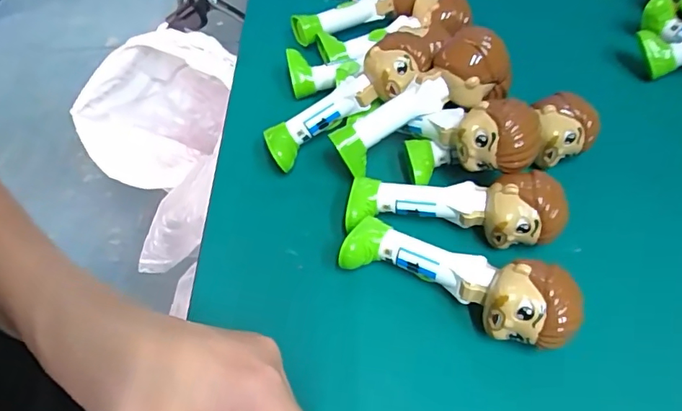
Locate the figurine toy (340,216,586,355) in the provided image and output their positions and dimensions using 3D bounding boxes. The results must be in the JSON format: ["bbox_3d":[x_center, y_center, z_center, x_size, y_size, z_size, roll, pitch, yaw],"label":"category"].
[{"bbox_3d":[0.060,0.039,0.266,0.122,0.039,0.037,21,57,17],"label":"figurine toy"}]

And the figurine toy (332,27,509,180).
[{"bbox_3d":[0.053,-0.064,0.318,0.122,0.044,0.034,-31,55,7],"label":"figurine toy"}]

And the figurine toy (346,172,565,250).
[{"bbox_3d":[0.065,0.002,0.293,0.121,0.039,0.035,5,53,6],"label":"figurine toy"}]

